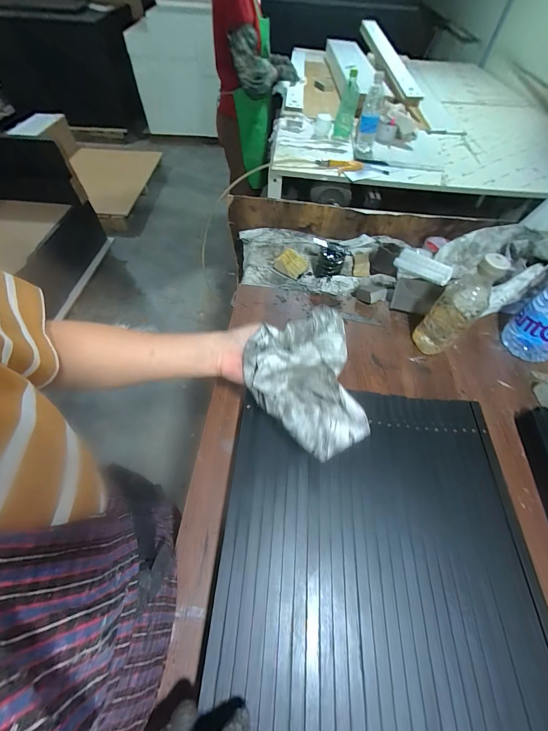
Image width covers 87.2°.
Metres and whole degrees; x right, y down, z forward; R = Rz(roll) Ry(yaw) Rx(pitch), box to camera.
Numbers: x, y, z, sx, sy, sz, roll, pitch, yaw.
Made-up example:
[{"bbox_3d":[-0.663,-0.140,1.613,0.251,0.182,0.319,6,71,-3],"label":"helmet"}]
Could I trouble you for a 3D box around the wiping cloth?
[{"bbox_3d":[0.050,0.027,0.373,0.138,0.081,0.165,-19,61,-14],"label":"wiping cloth"}]

